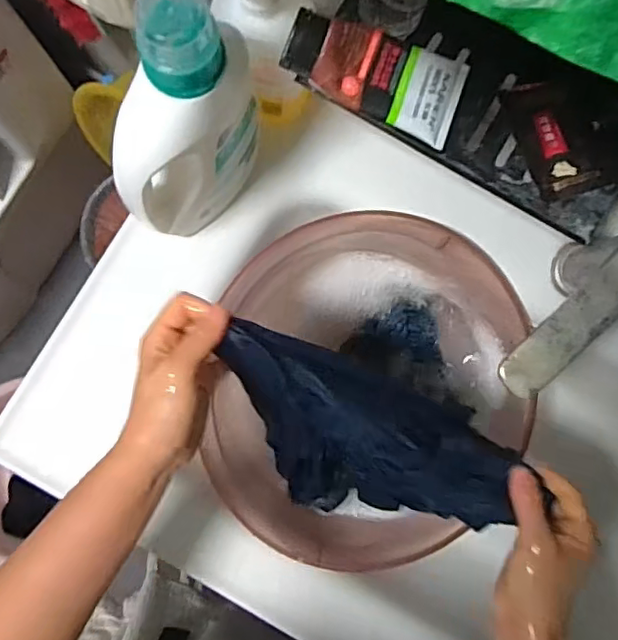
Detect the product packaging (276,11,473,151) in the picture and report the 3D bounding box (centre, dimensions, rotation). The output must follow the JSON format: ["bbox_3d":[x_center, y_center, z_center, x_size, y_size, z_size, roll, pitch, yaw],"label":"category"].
[{"bbox_3d":[0.048,-0.175,0.421,0.132,0.025,0.064,15,84,-15],"label":"product packaging"}]

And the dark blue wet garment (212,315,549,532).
[{"bbox_3d":[0.034,0.111,0.495,0.230,0.218,0.131,22,84,1],"label":"dark blue wet garment"}]

